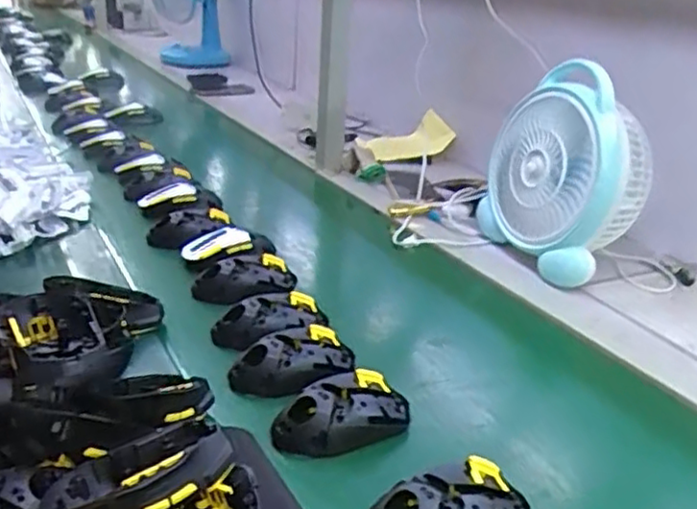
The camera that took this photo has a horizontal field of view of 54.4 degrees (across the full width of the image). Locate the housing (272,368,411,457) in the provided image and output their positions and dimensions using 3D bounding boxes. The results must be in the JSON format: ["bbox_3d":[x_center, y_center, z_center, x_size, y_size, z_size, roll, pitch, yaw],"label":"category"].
[{"bbox_3d":[-0.005,0.129,0.562,0.115,0.032,0.063,-9,26,-28],"label":"housing"}]

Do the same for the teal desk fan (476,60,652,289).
[{"bbox_3d":[0.281,-0.104,0.884,0.110,0.240,0.216,-4,22,-21],"label":"teal desk fan"}]

